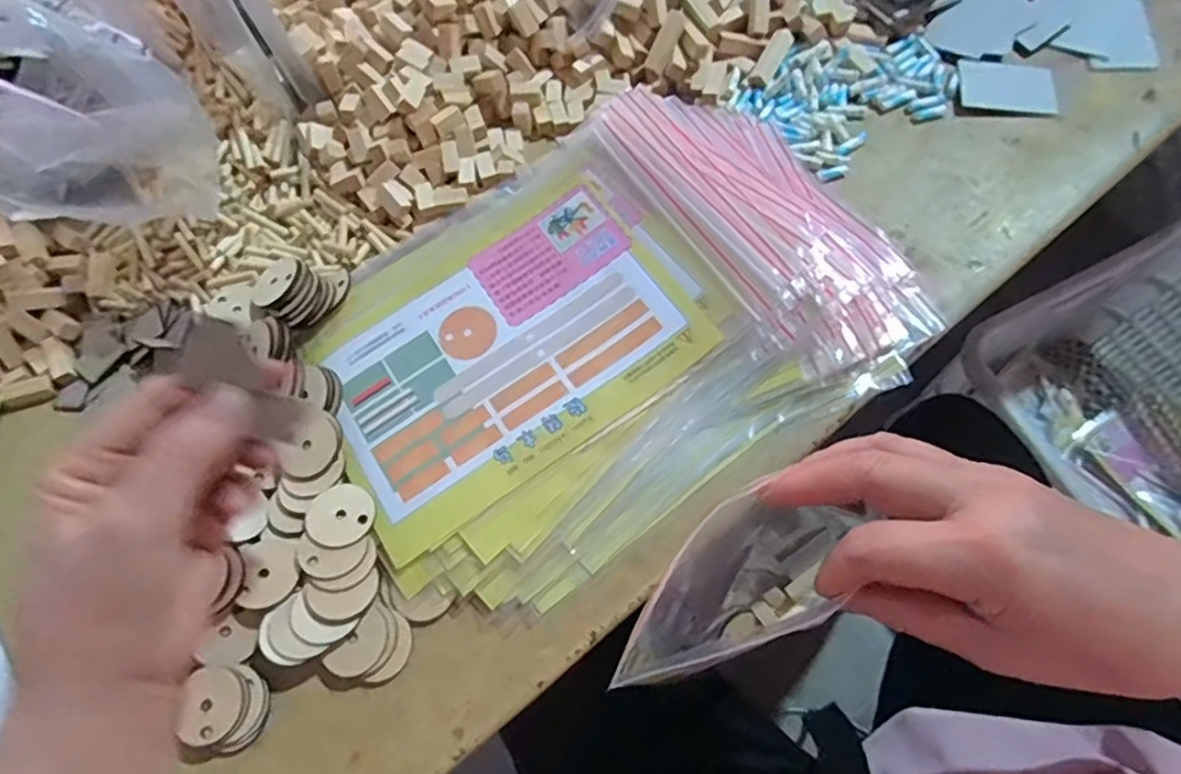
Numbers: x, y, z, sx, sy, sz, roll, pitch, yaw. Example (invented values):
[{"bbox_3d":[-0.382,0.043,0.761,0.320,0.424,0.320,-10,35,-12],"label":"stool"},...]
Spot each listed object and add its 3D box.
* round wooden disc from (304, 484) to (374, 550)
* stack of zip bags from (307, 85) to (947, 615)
[{"bbox_3d":[-0.131,0.067,0.343,0.034,0.004,0.033,3,60,-5],"label":"round wooden disc"},{"bbox_3d":[0.009,-0.043,0.367,0.307,0.051,0.223,-30,68,-7],"label":"stack of zip bags"}]

